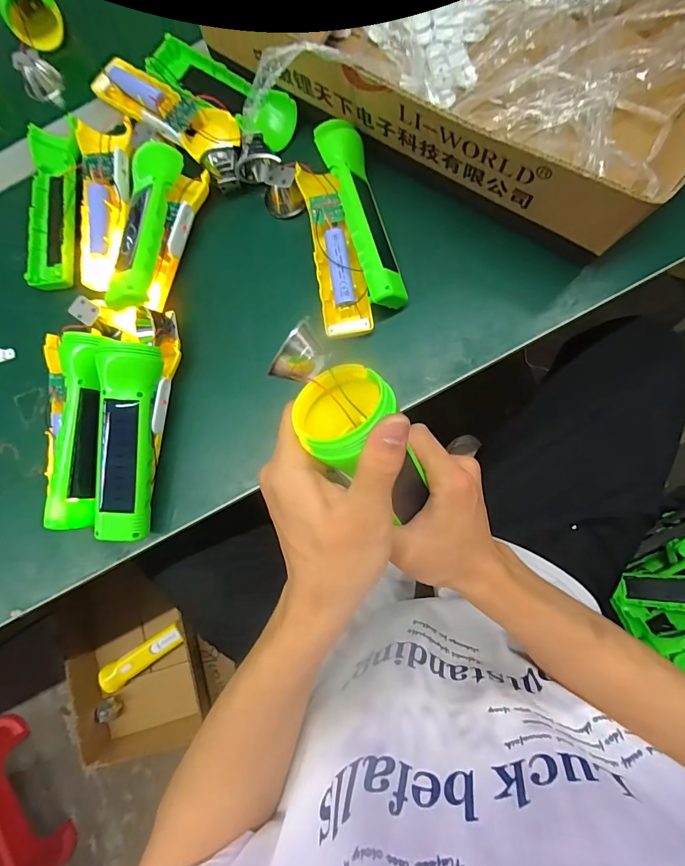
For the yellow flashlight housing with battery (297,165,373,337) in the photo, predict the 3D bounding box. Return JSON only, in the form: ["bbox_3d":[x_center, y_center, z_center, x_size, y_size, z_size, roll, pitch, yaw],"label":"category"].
[{"bbox_3d":[-0.006,-0.160,0.350,0.041,0.031,0.151,-10,82,3],"label":"yellow flashlight housing with battery"}]

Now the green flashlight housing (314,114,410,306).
[{"bbox_3d":[0.019,-0.189,0.346,0.038,0.041,0.166,-18,82,2],"label":"green flashlight housing"}]

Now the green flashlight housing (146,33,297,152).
[{"bbox_3d":[-0.119,-0.329,0.382,0.169,0.034,0.055,37,87,8],"label":"green flashlight housing"}]

